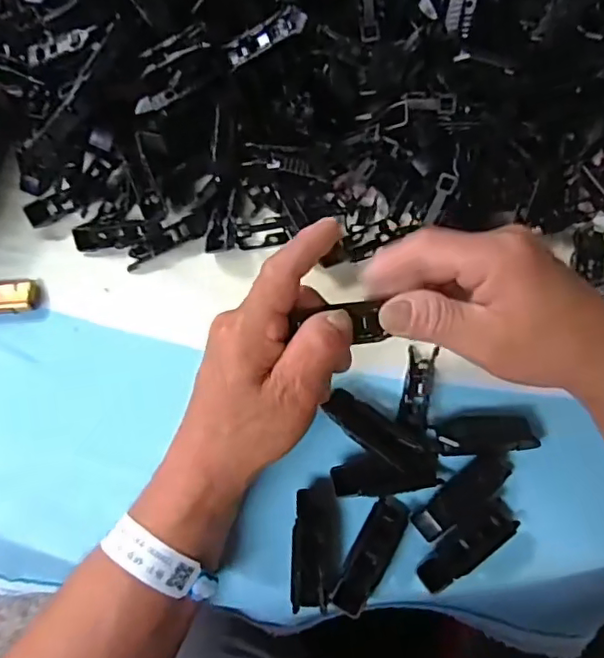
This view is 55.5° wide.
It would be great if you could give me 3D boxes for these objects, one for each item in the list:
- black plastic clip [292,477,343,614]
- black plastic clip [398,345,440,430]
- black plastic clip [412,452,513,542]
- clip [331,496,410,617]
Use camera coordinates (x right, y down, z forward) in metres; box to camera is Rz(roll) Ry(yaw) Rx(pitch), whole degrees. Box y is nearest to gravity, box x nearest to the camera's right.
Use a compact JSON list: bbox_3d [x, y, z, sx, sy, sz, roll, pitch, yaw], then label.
[{"bbox_3d":[0.009,0.127,0.340,0.028,0.012,0.071,0,67,1],"label":"black plastic clip"},{"bbox_3d":[0.076,0.040,0.376,0.020,0.015,0.053,11,68,5],"label":"black plastic clip"},{"bbox_3d":[0.099,0.099,0.349,0.071,0.015,0.023,-34,71,-13],"label":"black plastic clip"},{"bbox_3d":[0.041,0.132,0.338,0.020,0.010,0.069,28,70,12],"label":"clip"}]

